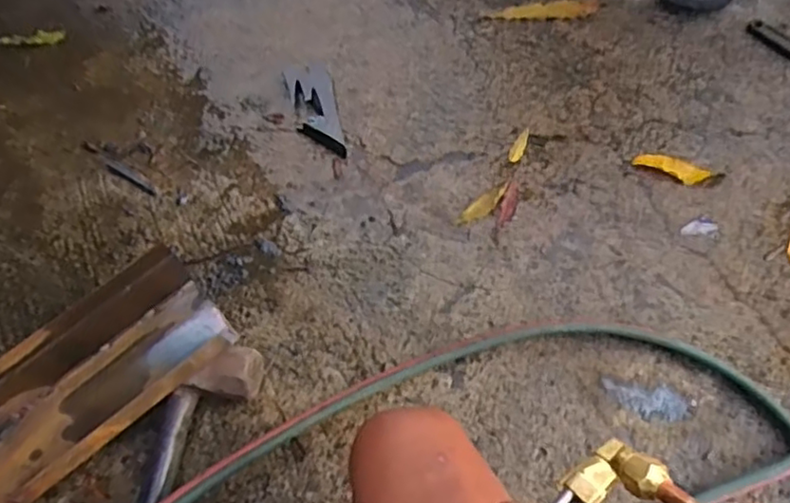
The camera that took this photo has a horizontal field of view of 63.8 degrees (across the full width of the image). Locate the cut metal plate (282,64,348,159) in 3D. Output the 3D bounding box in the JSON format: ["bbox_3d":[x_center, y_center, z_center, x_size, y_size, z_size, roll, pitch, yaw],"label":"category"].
[{"bbox_3d":[-0.118,-0.216,0.956,0.067,0.014,0.173,-16,65,-4],"label":"cut metal plate"}]

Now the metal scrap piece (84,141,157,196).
[{"bbox_3d":[-0.407,-0.124,0.936,0.152,0.007,0.021,29,70,16],"label":"metal scrap piece"}]

